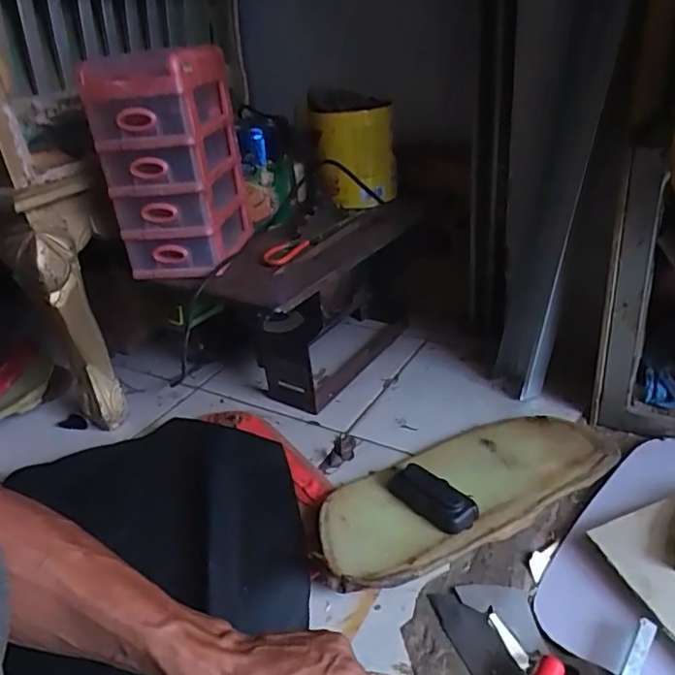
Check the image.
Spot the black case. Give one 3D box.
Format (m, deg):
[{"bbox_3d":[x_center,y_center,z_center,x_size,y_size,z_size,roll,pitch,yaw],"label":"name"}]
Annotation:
[{"bbox_3d":[0.114,0.192,0.679,0.054,0.021,0.113,-27,34,-30],"label":"black case"}]

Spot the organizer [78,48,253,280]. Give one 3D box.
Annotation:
[{"bbox_3d":[-0.214,-0.223,0.745,0.149,0.255,0.155,-5,29,5],"label":"organizer"}]

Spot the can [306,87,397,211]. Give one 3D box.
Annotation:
[{"bbox_3d":[0.029,-0.289,0.911,0.126,0.166,0.126,-5,29,5],"label":"can"}]

